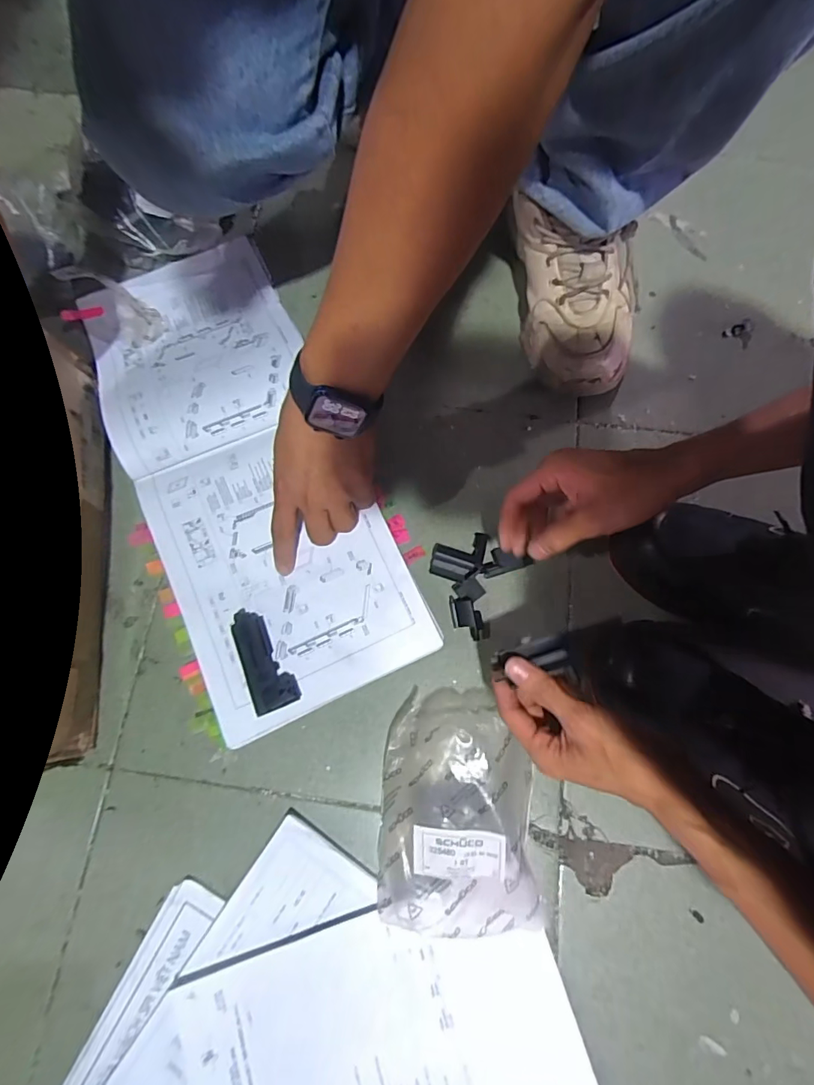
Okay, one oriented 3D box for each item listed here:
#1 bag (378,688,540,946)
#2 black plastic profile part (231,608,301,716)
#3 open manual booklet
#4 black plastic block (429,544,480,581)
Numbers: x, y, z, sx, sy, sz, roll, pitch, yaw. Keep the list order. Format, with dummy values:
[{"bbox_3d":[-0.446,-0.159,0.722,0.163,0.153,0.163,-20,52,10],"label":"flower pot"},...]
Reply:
[{"bbox_3d":[0.039,0.211,0.383,0.120,0.055,0.175,2,74,0],"label":"bag"},{"bbox_3d":[-0.131,0.104,0.428,0.037,0.020,0.092,-24,75,-7],"label":"black plastic profile part"},{"bbox_3d":[-0.172,-0.087,0.479,0.207,0.043,0.515,-25,79,-5],"label":"open manual booklet"},{"bbox_3d":[0.047,0.019,0.473,0.044,0.024,0.033,17,74,4],"label":"black plastic block"}]

